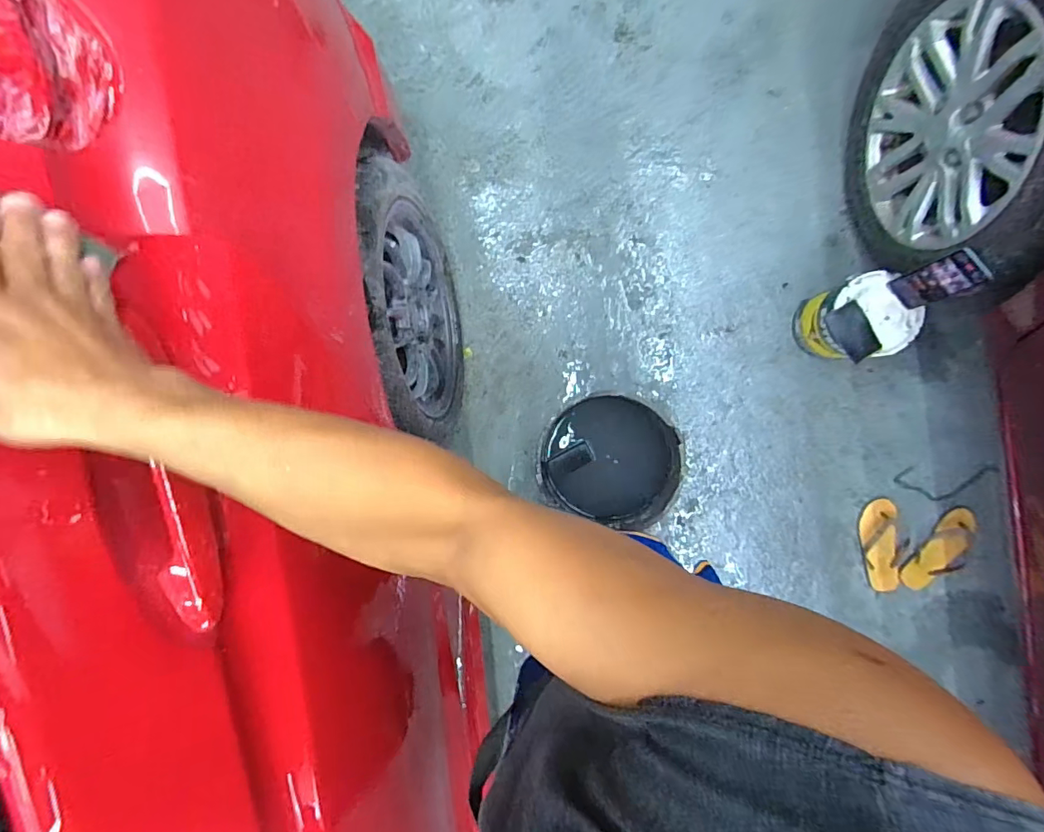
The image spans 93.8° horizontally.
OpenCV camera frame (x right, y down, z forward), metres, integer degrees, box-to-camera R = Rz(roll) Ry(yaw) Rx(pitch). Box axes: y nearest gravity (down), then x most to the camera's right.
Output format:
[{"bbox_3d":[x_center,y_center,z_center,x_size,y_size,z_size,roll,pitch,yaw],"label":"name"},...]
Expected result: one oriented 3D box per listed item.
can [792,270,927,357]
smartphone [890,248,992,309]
[{"bbox_3d":[0.736,-0.213,1.096,0.156,0.214,0.168,0,91,5],"label":"can"},{"bbox_3d":[0.777,-0.253,0.912,0.014,0.160,0.073,-29,87,-9],"label":"smartphone"}]

